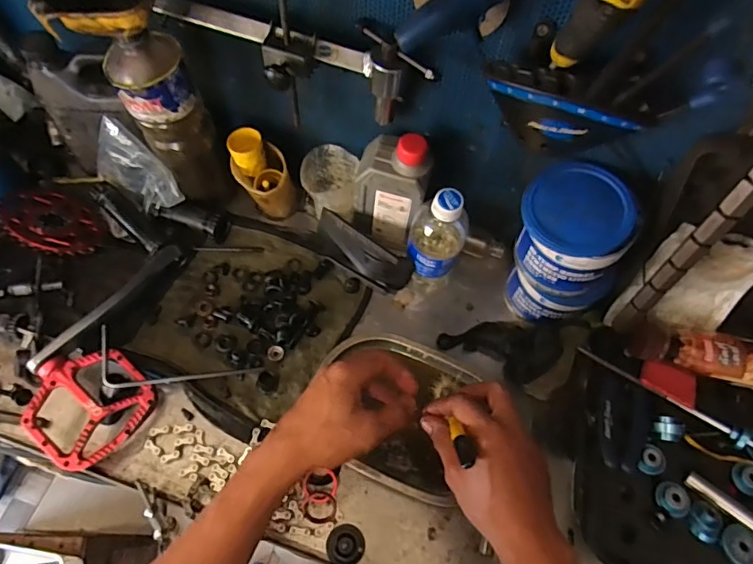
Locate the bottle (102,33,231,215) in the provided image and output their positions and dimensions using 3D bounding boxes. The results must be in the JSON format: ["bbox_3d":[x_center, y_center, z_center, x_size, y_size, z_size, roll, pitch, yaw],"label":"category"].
[{"bbox_3d":[-0.225,-0.166,0.581,0.077,0.241,0.065,-28,68,-15],"label":"bottle"}]

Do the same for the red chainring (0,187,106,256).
[{"bbox_3d":[-0.401,-0.074,0.629,0.118,0.011,0.099,35,36,2],"label":"red chainring"}]

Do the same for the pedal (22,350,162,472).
[{"bbox_3d":[-0.306,0.127,0.538,0.112,0.017,0.113,46,66,1],"label":"pedal"}]

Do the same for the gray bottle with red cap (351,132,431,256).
[{"bbox_3d":[0.016,-0.105,0.593,0.083,0.166,0.053,21,65,8],"label":"gray bottle with red cap"}]

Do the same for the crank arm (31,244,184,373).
[{"bbox_3d":[-0.301,0.024,0.579,0.021,0.041,0.196,31,67,12],"label":"crank arm"}]

